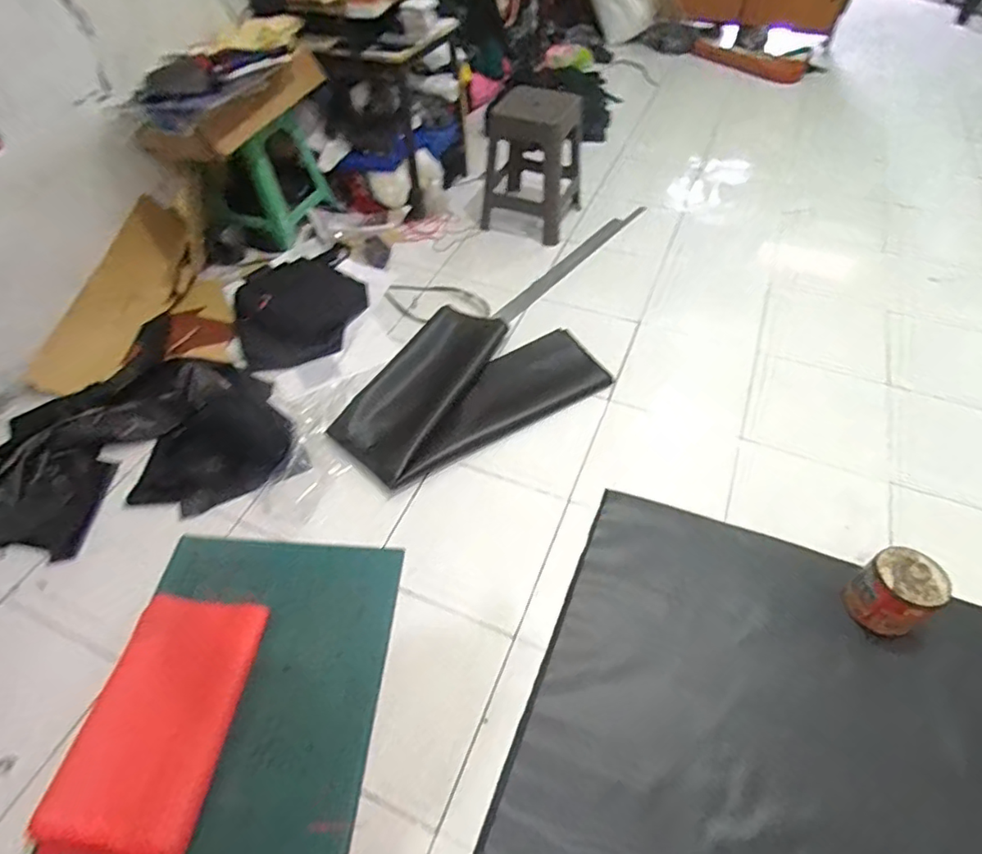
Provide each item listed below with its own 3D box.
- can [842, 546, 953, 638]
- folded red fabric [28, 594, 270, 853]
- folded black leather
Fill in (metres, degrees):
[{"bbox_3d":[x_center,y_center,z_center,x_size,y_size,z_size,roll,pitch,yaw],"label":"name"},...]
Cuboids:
[{"bbox_3d":[0.919,0.382,1.268,0.162,0.158,0.155,-1,51,1],"label":"can"},{"bbox_3d":[-0.716,0.629,1.210,0.313,0.037,0.492,4,51,5],"label":"folded red fabric"},{"bbox_3d":[-0.106,-0.160,1.810,0.823,0.039,0.561,-27,55,-18],"label":"folded black leather"}]

